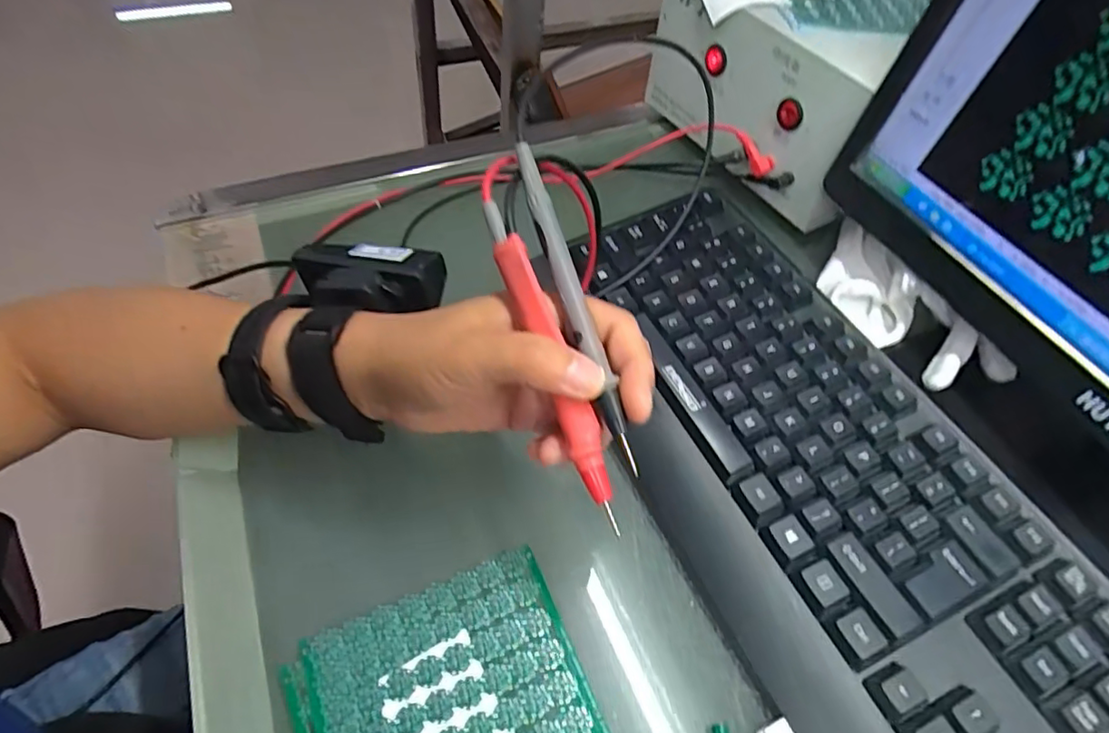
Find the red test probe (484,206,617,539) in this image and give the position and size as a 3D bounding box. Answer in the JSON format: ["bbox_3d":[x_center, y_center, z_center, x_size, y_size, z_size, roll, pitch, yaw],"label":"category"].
[{"bbox_3d":[-0.001,-0.002,0.231,0.013,0.011,0.135,-20,88,-18],"label":"red test probe"}]

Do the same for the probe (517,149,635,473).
[{"bbox_3d":[0.008,-0.027,0.237,0.008,0.011,0.138,-16,81,-15],"label":"probe"}]

